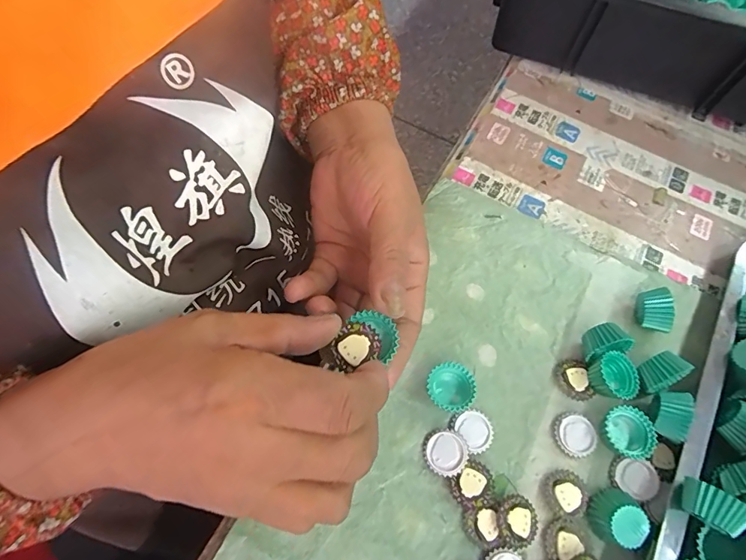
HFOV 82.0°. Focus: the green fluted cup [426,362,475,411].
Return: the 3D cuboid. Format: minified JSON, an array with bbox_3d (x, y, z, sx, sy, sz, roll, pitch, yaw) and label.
[{"bbox_3d":[0.051,0.073,0.291,0.031,0.017,0.030,1,66,-2],"label":"green fluted cup"}]

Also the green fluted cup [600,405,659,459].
[{"bbox_3d":[0.170,0.101,0.283,0.031,0.012,0.029,1,66,-2],"label":"green fluted cup"}]

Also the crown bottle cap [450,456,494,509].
[{"bbox_3d":[0.063,0.129,0.270,0.028,0.006,0.023,-33,72,-15],"label":"crown bottle cap"}]

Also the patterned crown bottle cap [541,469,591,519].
[{"bbox_3d":[0.123,0.135,0.272,0.029,0.005,0.027,1,66,-2],"label":"patterned crown bottle cap"}]

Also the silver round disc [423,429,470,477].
[{"bbox_3d":[0.047,0.111,0.277,0.026,0.008,0.027,1,66,-2],"label":"silver round disc"}]

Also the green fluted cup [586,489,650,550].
[{"bbox_3d":[0.149,0.143,0.260,0.027,0.016,0.028,1,66,-2],"label":"green fluted cup"}]

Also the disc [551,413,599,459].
[{"bbox_3d":[0.136,0.104,0.288,0.028,0.004,0.028,1,66,-2],"label":"disc"}]

